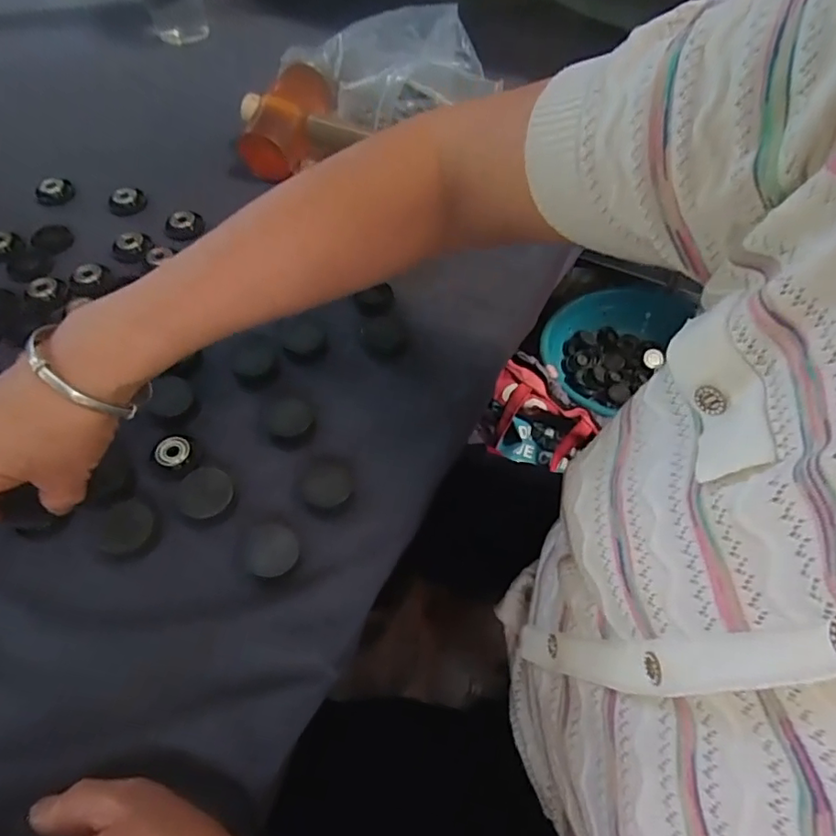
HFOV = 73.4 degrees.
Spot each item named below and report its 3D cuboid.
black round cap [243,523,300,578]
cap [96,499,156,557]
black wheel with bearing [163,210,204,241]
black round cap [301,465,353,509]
[{"bbox_3d":[-0.087,0.080,0.334,0.030,0.009,0.030,1,56,-1],"label":"black round cap"},{"bbox_3d":[-0.175,0.066,0.335,0.032,0.018,0.032,1,56,-1],"label":"cap"},{"bbox_3d":[-0.206,-0.169,0.495,0.032,0.016,0.027,-19,59,-14],"label":"black wheel with bearing"},{"bbox_3d":[-0.059,0.044,0.359,0.031,0.012,0.030,1,56,-1],"label":"black round cap"}]

